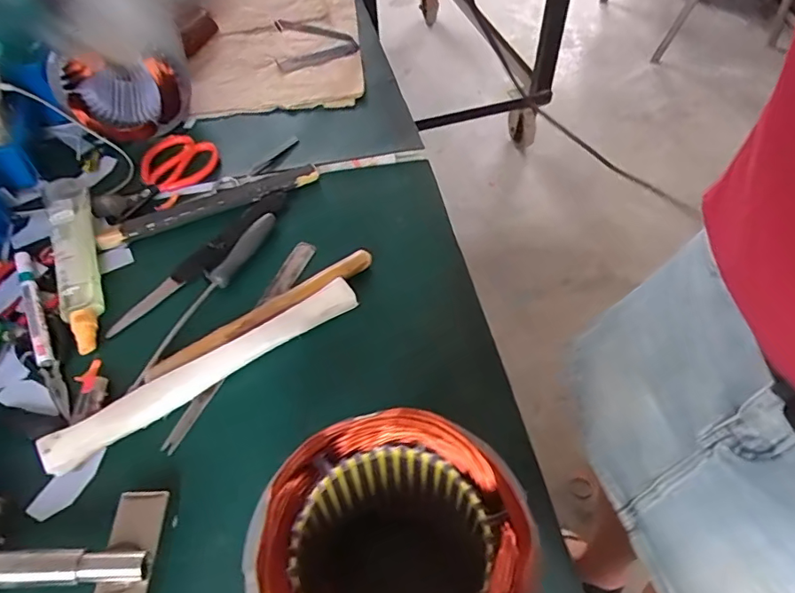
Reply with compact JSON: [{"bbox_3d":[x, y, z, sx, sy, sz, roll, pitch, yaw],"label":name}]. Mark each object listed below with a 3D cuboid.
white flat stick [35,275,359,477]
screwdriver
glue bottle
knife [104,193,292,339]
[{"bbox_3d":[-0.169,0.064,0.488,0.298,0.011,0.032,-31,87,-22],"label":"white flat stick"},{"bbox_3d":[-0.204,-0.006,0.558,0.033,0.020,0.232,21,57,15],"label":"screwdriver"},{"bbox_3d":[-0.349,-0.044,0.571,0.047,0.044,0.221,-22,57,-14],"label":"glue bottle"},{"bbox_3d":[-0.216,-0.046,0.585,0.036,0.011,0.242,33,61,22],"label":"knife"}]

